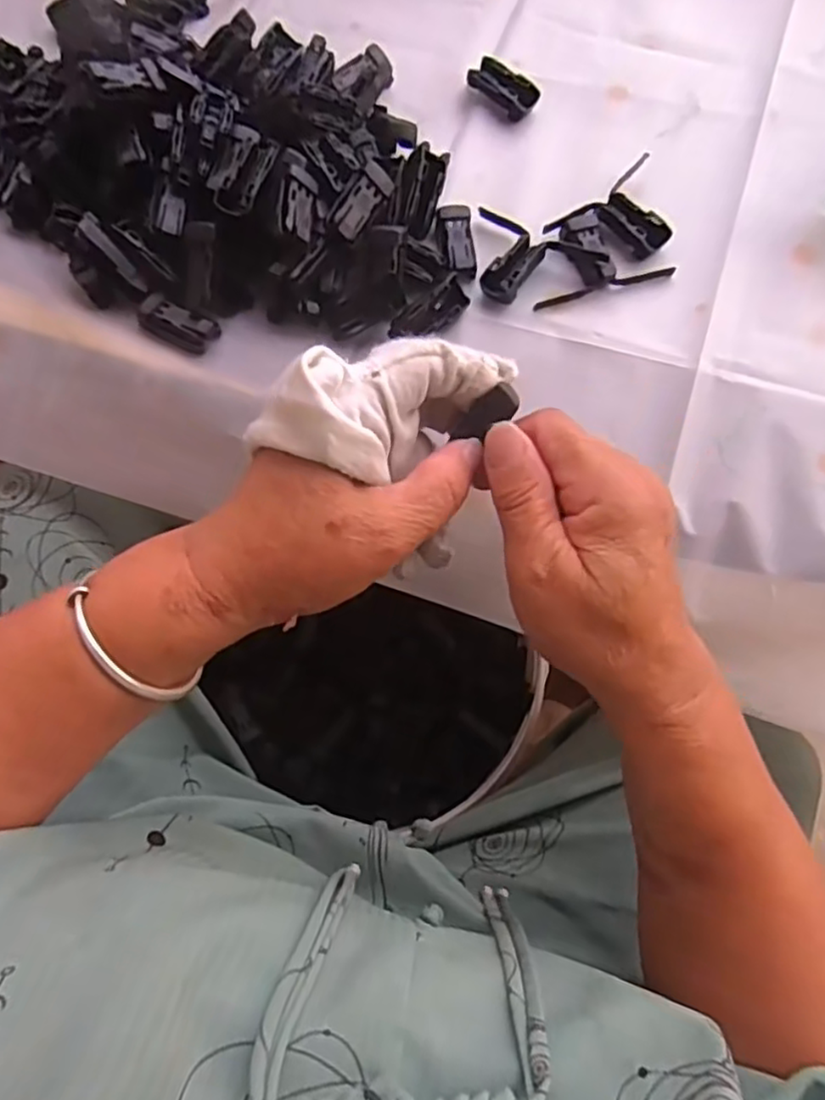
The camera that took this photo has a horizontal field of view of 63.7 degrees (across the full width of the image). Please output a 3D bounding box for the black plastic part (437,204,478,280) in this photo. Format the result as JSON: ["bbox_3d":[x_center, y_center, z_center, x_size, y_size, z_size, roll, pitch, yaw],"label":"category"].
[{"bbox_3d":[0.027,-0.179,0.388,0.019,0.008,0.047,-6,71,-1],"label":"black plastic part"}]

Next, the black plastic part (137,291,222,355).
[{"bbox_3d":[-0.131,-0.126,0.374,0.048,0.010,0.022,28,74,10],"label":"black plastic part"}]

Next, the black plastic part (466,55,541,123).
[{"bbox_3d":[0.059,-0.298,0.429,0.044,0.014,0.024,39,76,13],"label":"black plastic part"}]

